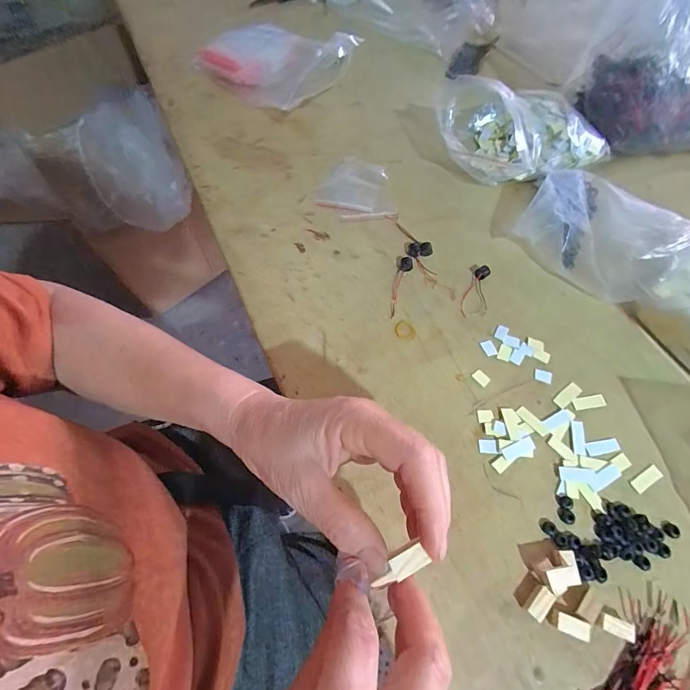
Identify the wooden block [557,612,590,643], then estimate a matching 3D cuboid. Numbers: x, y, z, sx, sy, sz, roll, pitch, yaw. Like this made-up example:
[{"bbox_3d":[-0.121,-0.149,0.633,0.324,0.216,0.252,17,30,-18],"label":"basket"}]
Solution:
[{"bbox_3d":[0.151,0.188,0.253,0.021,0.007,0.011,18,66,7],"label":"wooden block"}]

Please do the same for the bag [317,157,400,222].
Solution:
[{"bbox_3d":[0.010,-0.173,0.421,0.082,0.004,0.087,-4,65,-3],"label":"bag"}]

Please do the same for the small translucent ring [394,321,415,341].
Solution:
[{"bbox_3d":[0.055,-0.014,0.345,0.020,0.004,0.018,20,66,8],"label":"small translucent ring"}]

